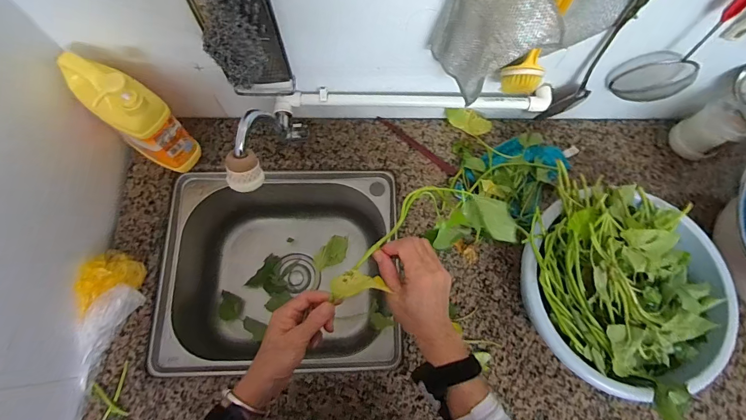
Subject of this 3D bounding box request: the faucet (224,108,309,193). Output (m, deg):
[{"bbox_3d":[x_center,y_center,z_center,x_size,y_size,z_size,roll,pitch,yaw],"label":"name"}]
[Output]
[{"bbox_3d":[-0.159,-0.110,0.580,0.070,0.098,0.213,15,29,3],"label":"faucet"}]

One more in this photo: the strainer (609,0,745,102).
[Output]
[{"bbox_3d":[0.486,-0.256,0.555,0.111,0.301,0.034,-6,72,-4],"label":"strainer"}]

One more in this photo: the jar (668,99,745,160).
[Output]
[{"bbox_3d":[0.641,-0.153,0.713,0.068,0.126,0.082,-23,74,-9],"label":"jar"}]

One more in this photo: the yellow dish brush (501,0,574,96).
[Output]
[{"bbox_3d":[0.238,-0.247,0.510,0.058,0.245,0.052,-33,76,-12],"label":"yellow dish brush"}]

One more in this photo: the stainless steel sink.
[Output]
[{"bbox_3d":[-0.167,0.117,0.750,0.406,0.179,0.362,-1,72,-2],"label":"stainless steel sink"}]

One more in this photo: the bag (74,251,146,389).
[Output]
[{"bbox_3d":[-0.413,0.158,0.591,0.078,0.046,0.192,-4,72,-3],"label":"bag"}]

